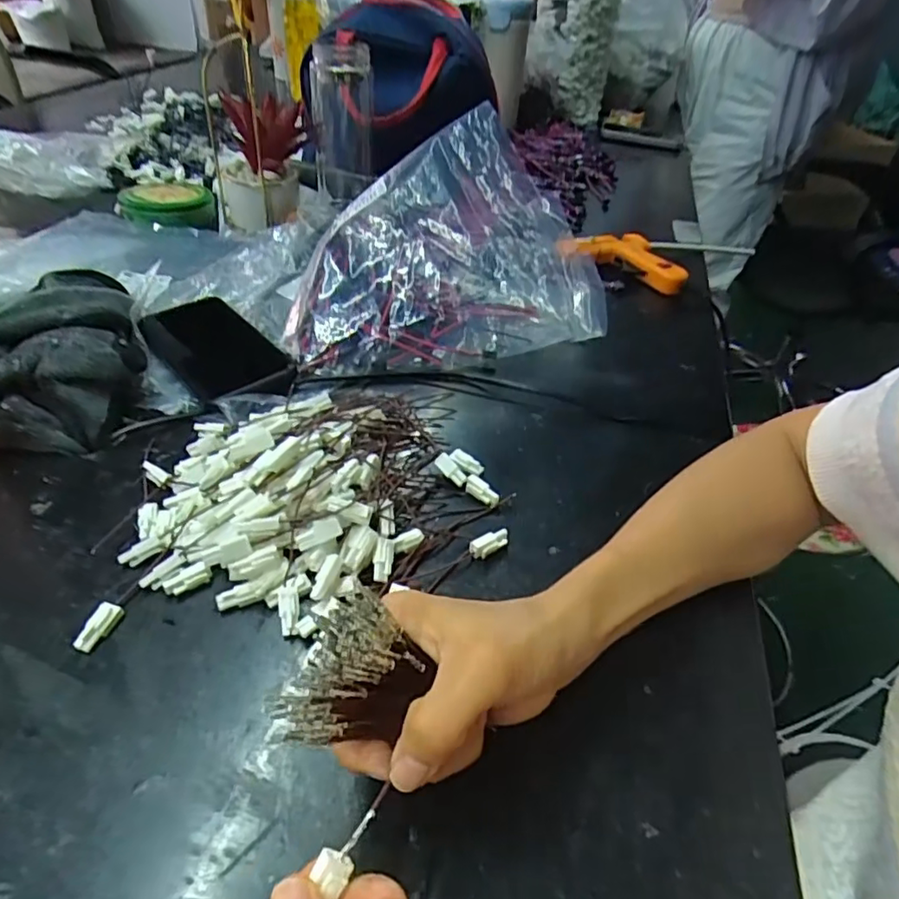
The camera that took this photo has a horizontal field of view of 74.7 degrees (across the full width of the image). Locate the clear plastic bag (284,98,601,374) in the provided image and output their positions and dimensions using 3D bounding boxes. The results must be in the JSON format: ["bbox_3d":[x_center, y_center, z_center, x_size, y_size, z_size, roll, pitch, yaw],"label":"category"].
[{"bbox_3d":[0.001,-0.172,0.501,0.281,0.146,0.136,-11,45,-17],"label":"clear plastic bag"}]

